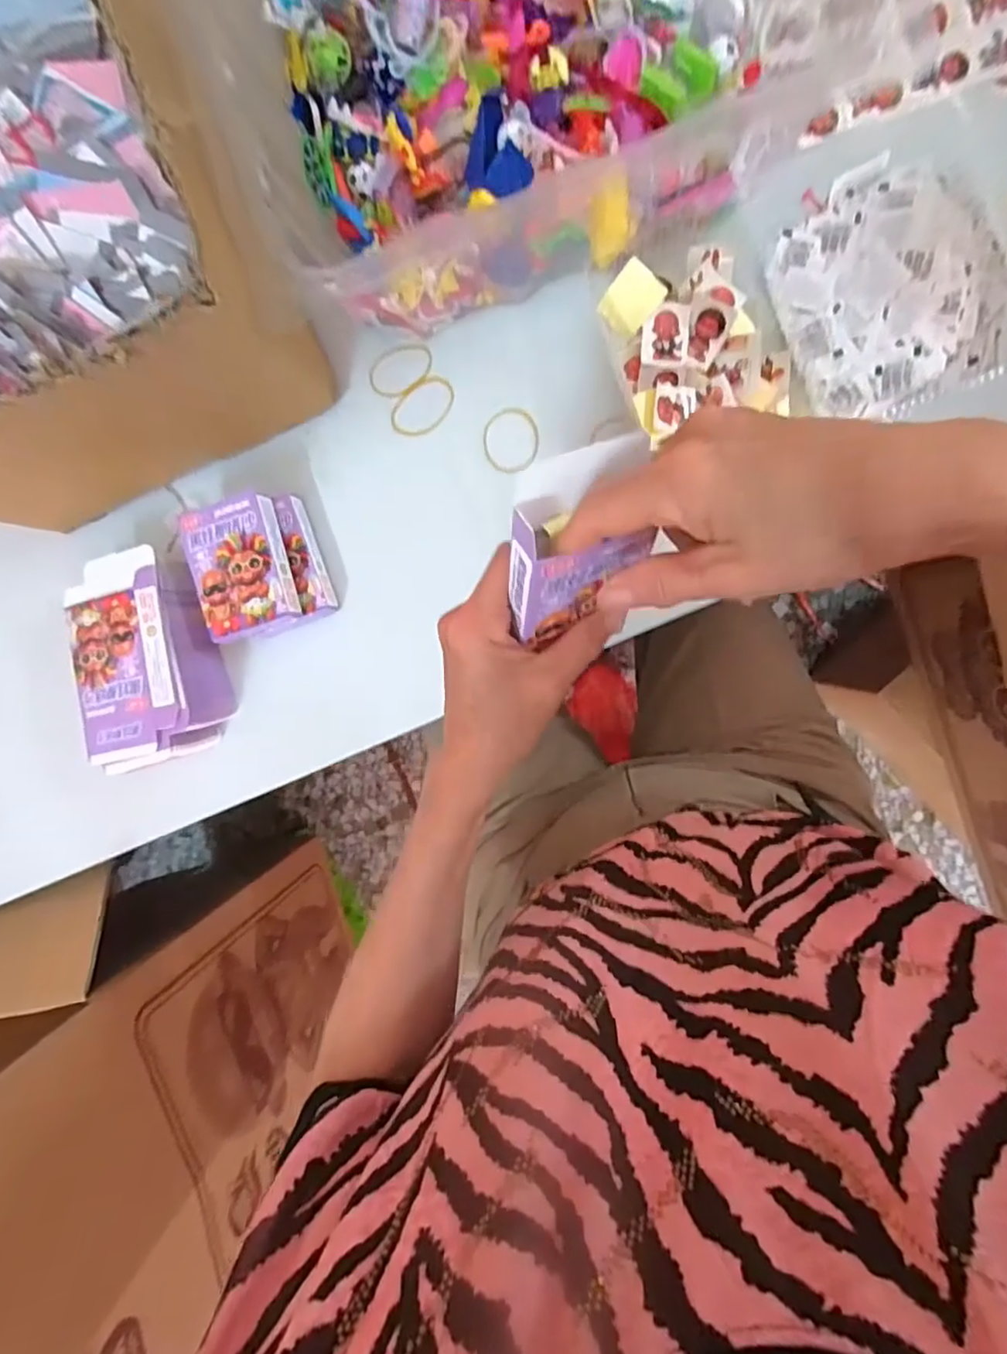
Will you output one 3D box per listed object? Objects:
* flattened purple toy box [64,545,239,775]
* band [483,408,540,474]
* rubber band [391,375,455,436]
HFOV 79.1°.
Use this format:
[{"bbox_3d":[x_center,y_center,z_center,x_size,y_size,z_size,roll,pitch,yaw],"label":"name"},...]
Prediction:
[{"bbox_3d":[-0.273,-0.016,0.466,0.091,0.055,0.156,-10,93,8],"label":"flattened purple toy box"},{"bbox_3d":[0.006,-0.175,0.452,0.041,0.004,0.047,2,98,8],"label":"band"},{"bbox_3d":[-0.060,-0.202,0.456,0.053,0.004,0.035,-41,94,6],"label":"rubber band"}]

